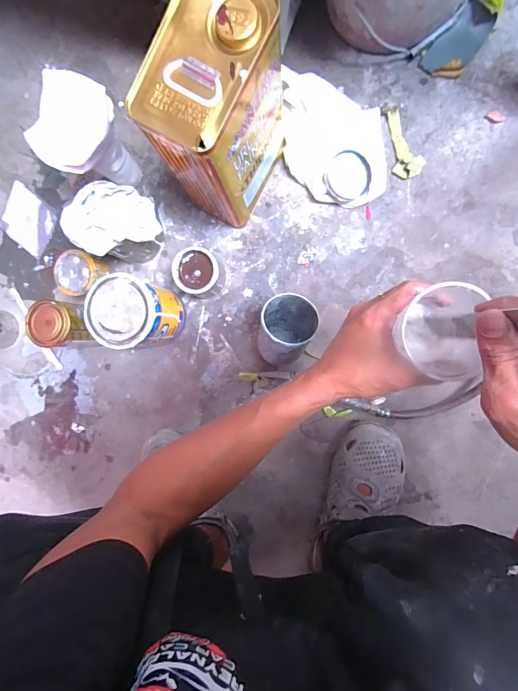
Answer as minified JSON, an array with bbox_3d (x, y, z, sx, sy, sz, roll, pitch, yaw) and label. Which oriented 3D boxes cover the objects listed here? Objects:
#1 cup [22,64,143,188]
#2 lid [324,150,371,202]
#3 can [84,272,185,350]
[{"bbox_3d":[-0.252,-0.308,0.534,0.109,0.158,0.119,0,91,7],"label":"cup"},{"bbox_3d":[0.144,-0.271,0.539,0.073,0.005,0.069,-3,106,-10],"label":"lid"},{"bbox_3d":[-0.191,-0.049,0.543,0.106,0.136,0.101,0,91,7],"label":"can"}]

